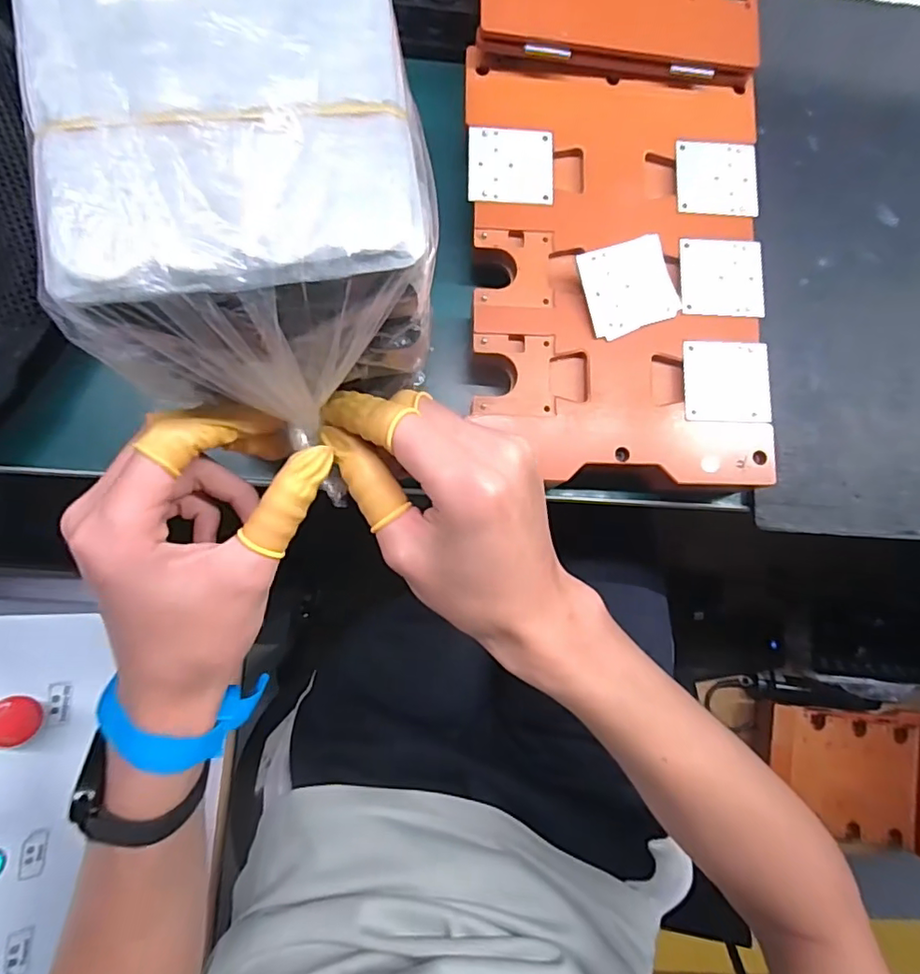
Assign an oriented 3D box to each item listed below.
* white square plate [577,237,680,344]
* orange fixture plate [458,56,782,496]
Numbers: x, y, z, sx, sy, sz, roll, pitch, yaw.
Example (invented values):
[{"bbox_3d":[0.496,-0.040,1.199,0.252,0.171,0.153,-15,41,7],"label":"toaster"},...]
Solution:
[{"bbox_3d":[0.091,-0.108,0.304,0.049,0.004,0.046,-21,96,-7],"label":"white square plate"},{"bbox_3d":[0.086,-0.121,0.312,0.163,0.013,0.232,2,83,-3],"label":"orange fixture plate"}]

